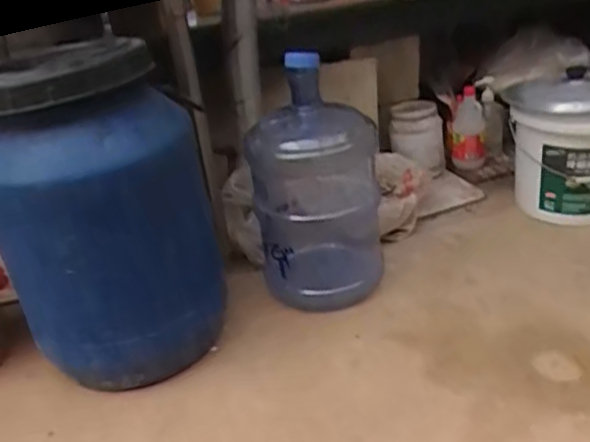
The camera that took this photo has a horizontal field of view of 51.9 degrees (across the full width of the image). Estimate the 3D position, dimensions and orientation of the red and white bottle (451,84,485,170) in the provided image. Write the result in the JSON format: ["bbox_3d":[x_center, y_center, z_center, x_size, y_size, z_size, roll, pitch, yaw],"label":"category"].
[{"bbox_3d":[0.452,-0.231,1.579,0.088,0.209,0.069,2,30,17],"label":"red and white bottle"}]

